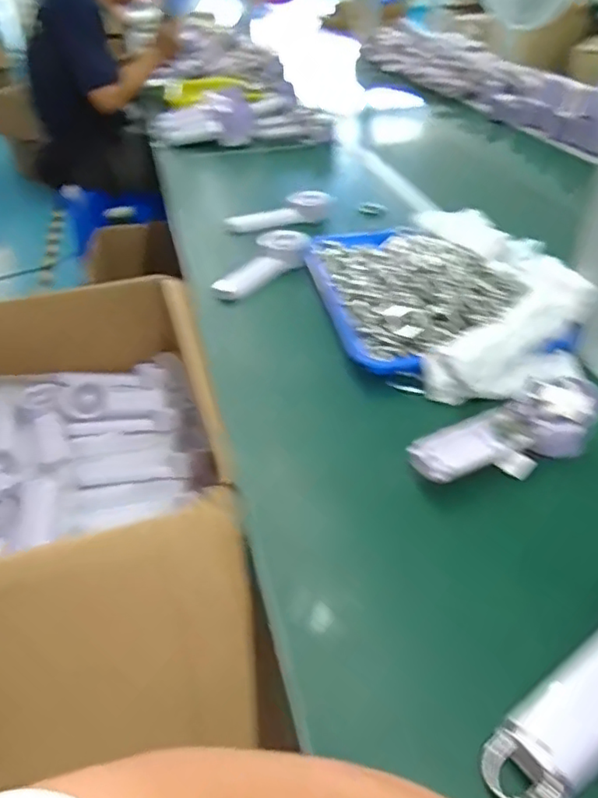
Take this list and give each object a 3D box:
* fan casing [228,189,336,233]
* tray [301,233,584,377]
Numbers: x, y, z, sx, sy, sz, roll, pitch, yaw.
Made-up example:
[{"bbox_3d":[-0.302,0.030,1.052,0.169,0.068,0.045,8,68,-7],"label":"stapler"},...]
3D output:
[{"bbox_3d":[-0.024,-0.315,1.037,0.200,0.046,0.045,-29,46,-30],"label":"fan casing"},{"bbox_3d":[0.148,-0.149,0.764,0.240,0.044,0.366,-9,39,-8],"label":"tray"}]

